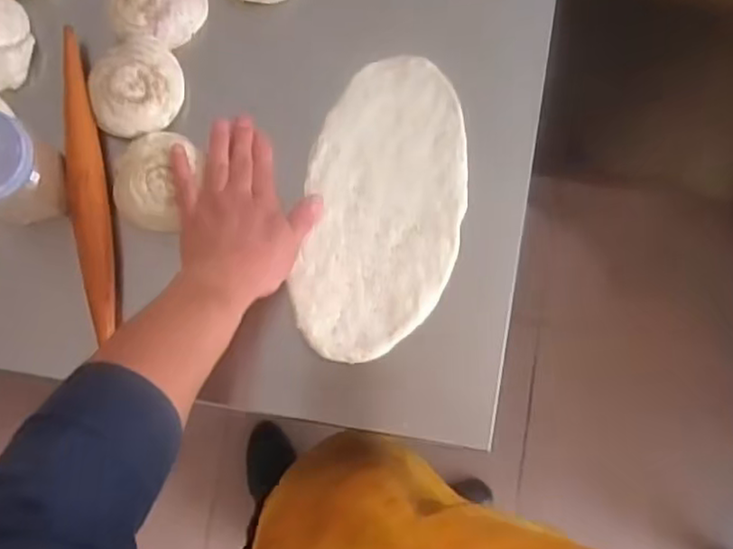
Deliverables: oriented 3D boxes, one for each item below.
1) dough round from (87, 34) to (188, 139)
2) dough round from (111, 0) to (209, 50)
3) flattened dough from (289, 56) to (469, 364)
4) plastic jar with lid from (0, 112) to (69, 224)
[{"bbox_3d":[-0.207,-0.169,0.622,0.078,0.042,0.085,0,83,-2],"label":"dough round"},{"bbox_3d":[-0.190,-0.248,0.636,0.077,0.045,0.087,38,83,2],"label":"dough round"},{"bbox_3d":[0.016,-0.061,0.628,0.140,0.011,0.274,13,82,-1],"label":"flattened dough"},{"bbox_3d":[-0.291,-0.086,0.559,0.068,0.087,0.067,0,83,-2],"label":"plastic jar with lid"}]

